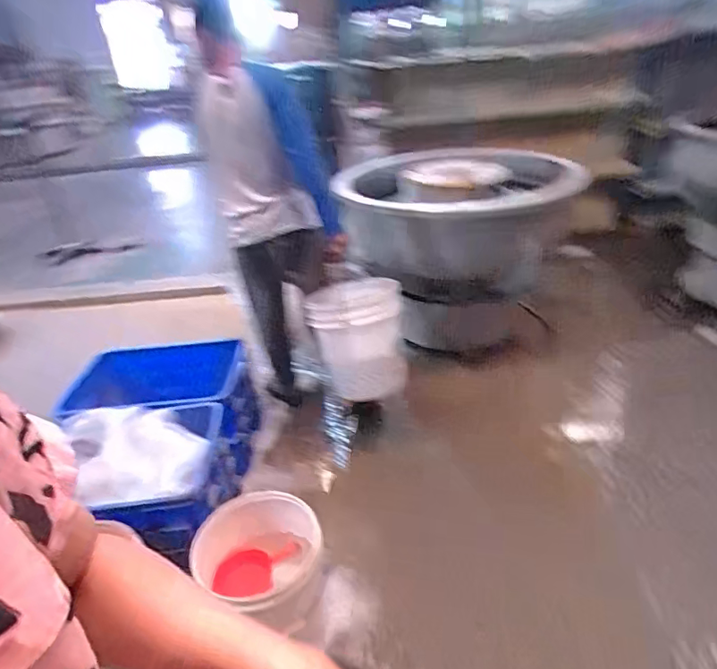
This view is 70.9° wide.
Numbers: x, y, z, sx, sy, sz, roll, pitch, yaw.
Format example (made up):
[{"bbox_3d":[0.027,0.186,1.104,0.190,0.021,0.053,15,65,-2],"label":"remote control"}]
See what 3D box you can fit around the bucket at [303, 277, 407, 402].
[{"bbox_3d":[-0.003,0.018,1.806,0.315,0.356,0.321,-3,25,3],"label":"bucket"}]

